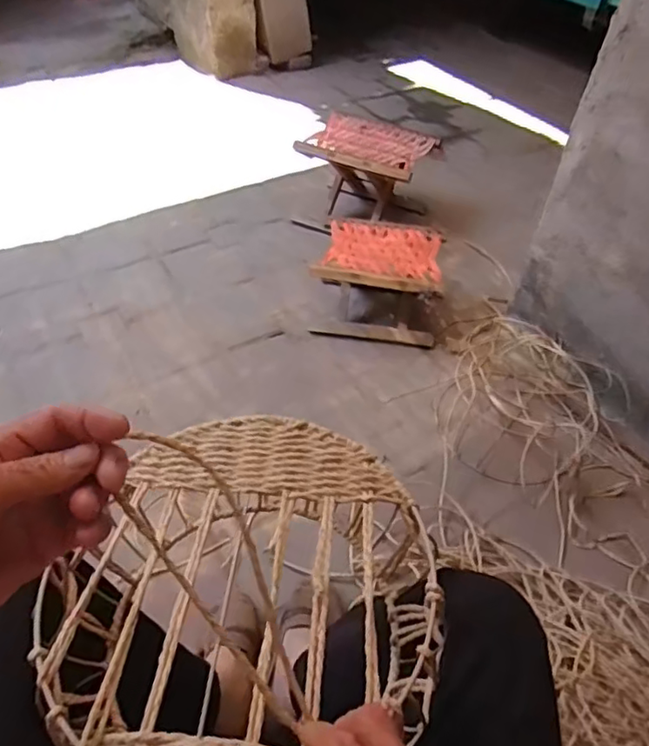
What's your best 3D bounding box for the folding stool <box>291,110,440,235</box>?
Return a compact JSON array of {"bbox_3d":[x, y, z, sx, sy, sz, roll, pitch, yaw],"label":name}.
[{"bbox_3d":[0.116,-0.538,1.648,0.310,0.227,0.282,22,49,15],"label":"folding stool"}]

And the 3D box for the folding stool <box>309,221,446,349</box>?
[{"bbox_3d":[0.119,-0.208,1.372,0.279,0.183,0.242,4,47,-1],"label":"folding stool"}]

